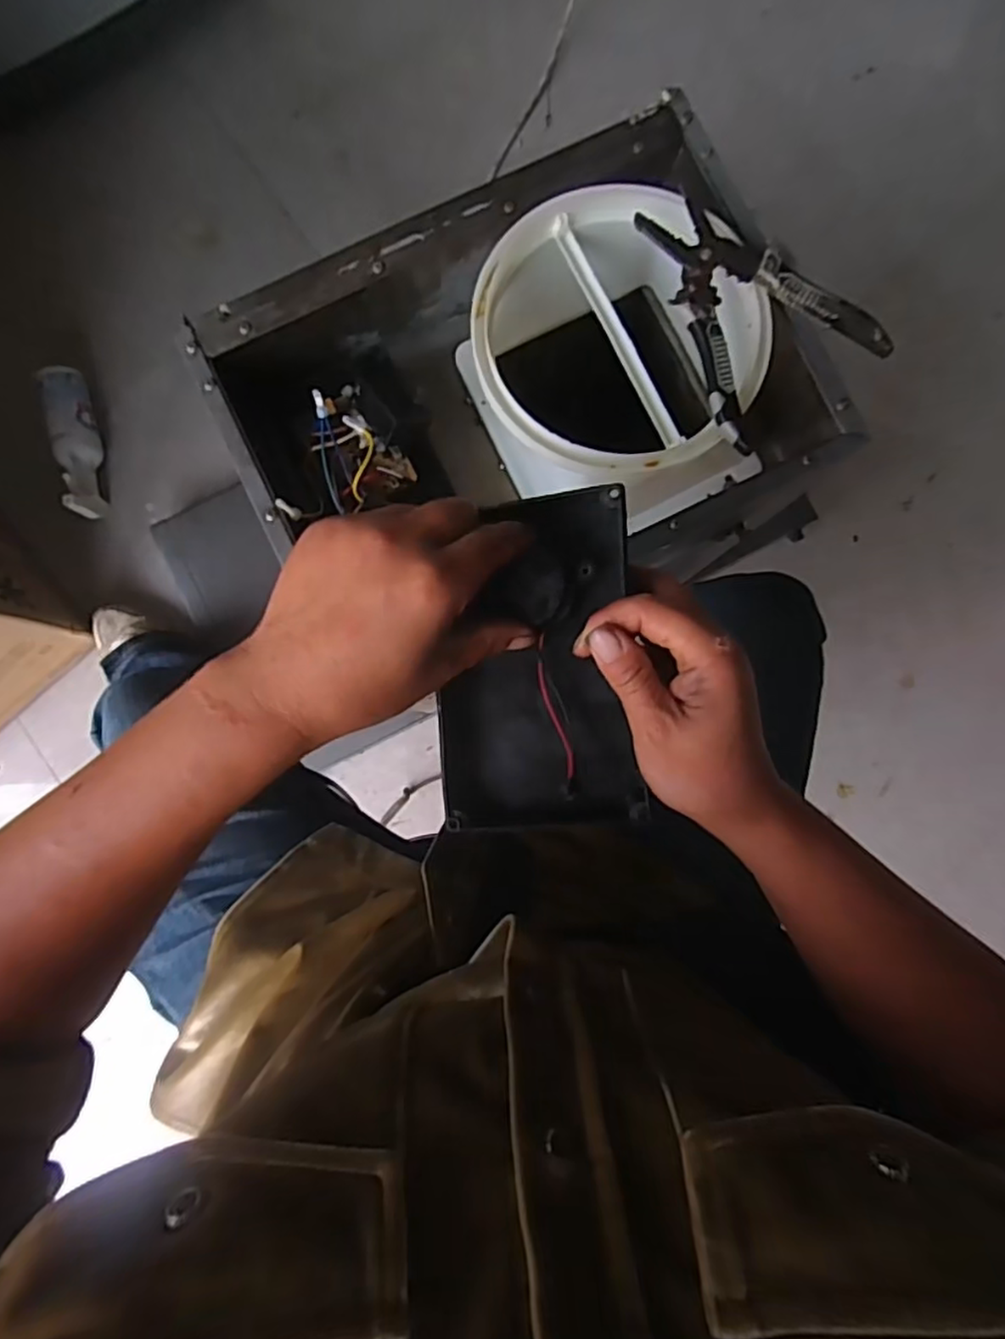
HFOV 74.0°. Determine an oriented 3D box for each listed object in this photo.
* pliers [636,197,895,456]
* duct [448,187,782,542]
[{"bbox_3d":[0.171,-0.238,0.434,0.118,0.012,0.168,-21,86,-2],"label":"pliers"},{"bbox_3d":[0.078,-0.225,0.495,0.188,0.117,0.193,0,86,-1],"label":"duct"}]

